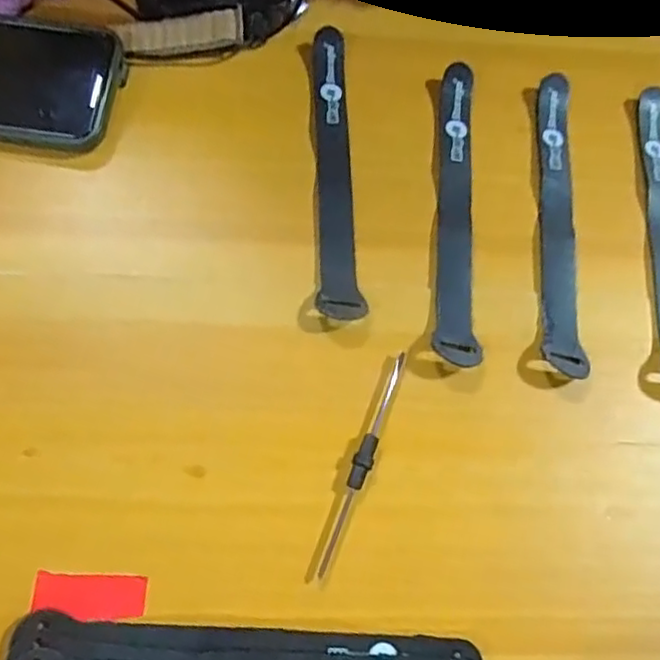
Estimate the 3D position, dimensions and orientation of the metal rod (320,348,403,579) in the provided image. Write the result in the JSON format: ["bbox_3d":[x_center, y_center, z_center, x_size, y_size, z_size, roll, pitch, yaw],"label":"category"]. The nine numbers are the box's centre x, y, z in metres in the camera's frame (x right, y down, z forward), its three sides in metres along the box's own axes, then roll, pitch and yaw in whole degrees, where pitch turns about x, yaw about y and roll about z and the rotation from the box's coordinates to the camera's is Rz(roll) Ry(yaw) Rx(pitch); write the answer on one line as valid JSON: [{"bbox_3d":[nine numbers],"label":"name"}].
[{"bbox_3d":[0.017,0.062,0.312,0.009,0.006,0.113,23,69,6],"label":"metal rod"}]

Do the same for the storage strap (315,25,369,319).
[{"bbox_3d":[0.004,-0.096,0.373,0.023,0.009,0.190,0,69,-3],"label":"storage strap"}]

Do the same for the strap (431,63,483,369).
[{"bbox_3d":[0.072,-0.071,0.368,0.022,0.009,0.189,4,68,-1],"label":"strap"}]

